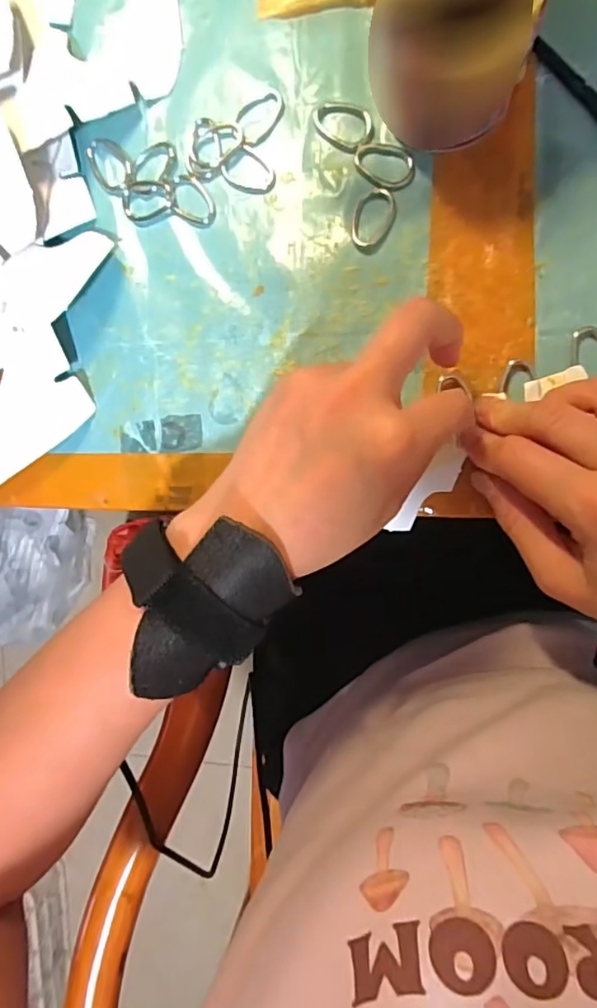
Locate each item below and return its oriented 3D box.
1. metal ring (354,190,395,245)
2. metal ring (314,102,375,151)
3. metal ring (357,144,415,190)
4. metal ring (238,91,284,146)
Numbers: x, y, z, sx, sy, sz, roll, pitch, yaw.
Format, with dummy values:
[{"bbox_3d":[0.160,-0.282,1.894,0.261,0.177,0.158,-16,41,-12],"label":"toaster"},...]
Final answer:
[{"bbox_3d":[0.036,-0.139,0.272,0.018,0.004,0.027,28,100,7],"label":"metal ring"},{"bbox_3d":[0.022,-0.185,0.272,0.030,0.004,0.019,33,100,6],"label":"metal ring"},{"bbox_3d":[0.041,-0.164,0.271,0.030,0.004,0.020,21,99,8],"label":"metal ring"},{"bbox_3d":[-0.019,-0.193,0.280,0.027,0.004,0.018,-38,88,12],"label":"metal ring"}]

